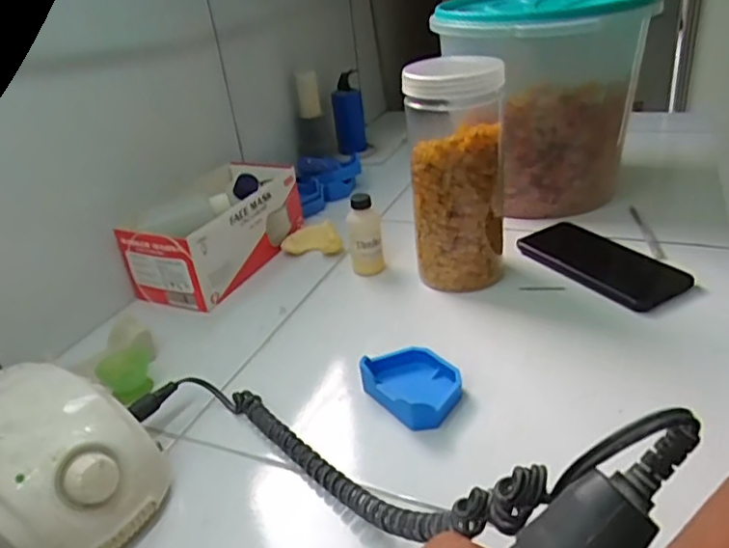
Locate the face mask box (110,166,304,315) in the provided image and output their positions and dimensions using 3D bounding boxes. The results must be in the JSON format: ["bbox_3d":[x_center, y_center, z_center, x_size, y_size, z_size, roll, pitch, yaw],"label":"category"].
[{"bbox_3d":[-0.166,-0.054,0.679,0.116,0.085,0.209,6,32,23],"label":"face mask box"}]

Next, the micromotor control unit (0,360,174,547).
[{"bbox_3d":[-0.210,0.126,0.382,0.130,0.079,0.106,11,34,29],"label":"micromotor control unit"}]

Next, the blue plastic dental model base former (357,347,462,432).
[{"bbox_3d":[0.040,0.087,0.461,0.061,0.029,0.078,-25,34,-29],"label":"blue plastic dental model base former"}]

